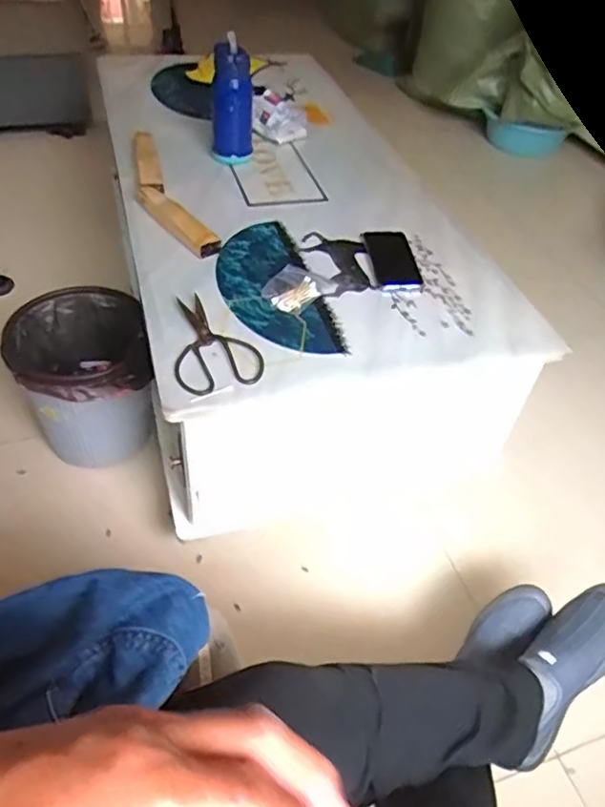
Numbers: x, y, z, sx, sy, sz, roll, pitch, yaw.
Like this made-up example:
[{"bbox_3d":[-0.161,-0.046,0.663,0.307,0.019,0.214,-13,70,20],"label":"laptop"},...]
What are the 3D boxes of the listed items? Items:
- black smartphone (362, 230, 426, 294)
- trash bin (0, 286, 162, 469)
[{"bbox_3d":[0.152,-0.242,1.007,0.076,0.014,0.169,-2,47,-9],"label":"black smartphone"},{"bbox_3d":[-0.392,-0.025,1.097,0.216,0.259,0.248,-12,50,-18],"label":"trash bin"}]

